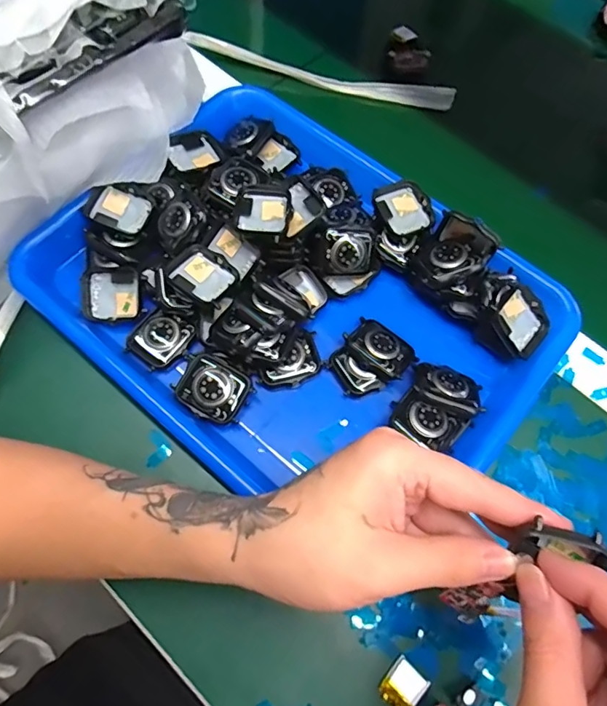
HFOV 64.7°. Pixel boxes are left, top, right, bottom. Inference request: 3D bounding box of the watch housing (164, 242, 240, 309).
[{"bbox_3d":[-0.067,-0.052,0.327,0.043,0.011,0.037,40,71,13],"label":"watch housing"}]

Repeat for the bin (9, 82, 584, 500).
[{"bbox_3d":[-0.004,-0.043,0.334,0.327,0.048,0.251,39,71,13],"label":"bin"}]

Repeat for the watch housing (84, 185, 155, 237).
[{"bbox_3d":[-0.132,-0.104,0.346,0.043,0.012,0.031,22,68,7],"label":"watch housing"}]

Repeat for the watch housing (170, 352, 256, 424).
[{"bbox_3d":[-0.059,0.023,0.309,0.047,0.012,0.036,26,68,8],"label":"watch housing"}]

